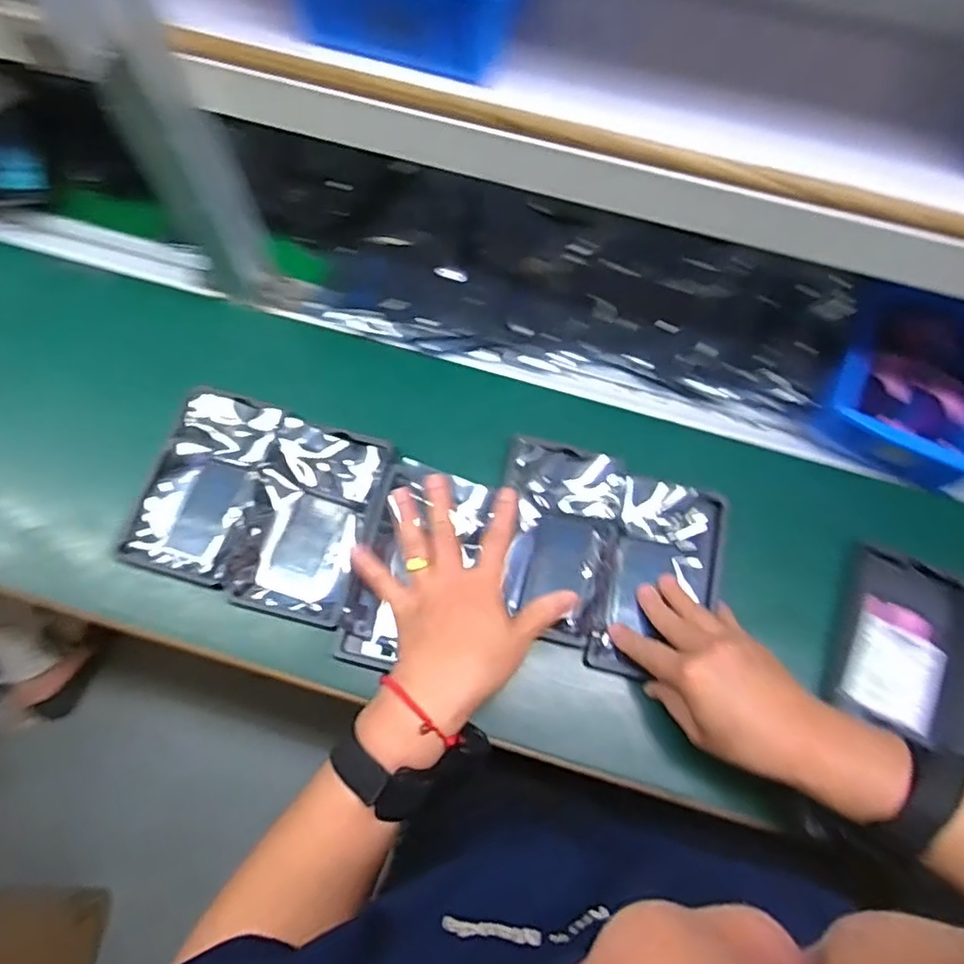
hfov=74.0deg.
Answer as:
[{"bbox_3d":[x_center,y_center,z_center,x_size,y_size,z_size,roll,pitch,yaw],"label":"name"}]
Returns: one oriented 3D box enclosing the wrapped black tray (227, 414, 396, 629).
[{"bbox_3d":[-0.139,0.028,0.520,0.097,0.020,0.160,14,68,3],"label":"wrapped black tray"}]

